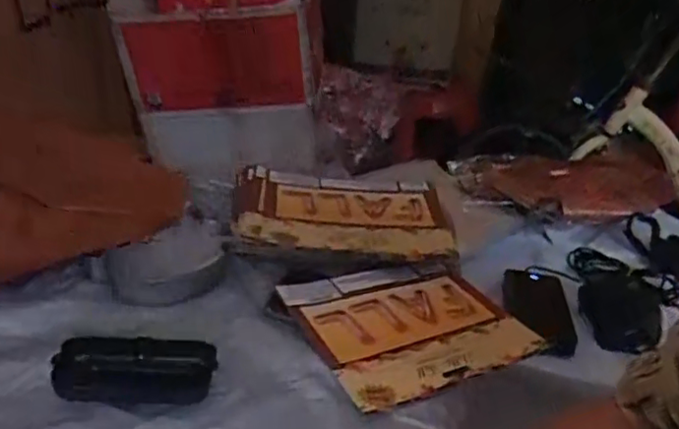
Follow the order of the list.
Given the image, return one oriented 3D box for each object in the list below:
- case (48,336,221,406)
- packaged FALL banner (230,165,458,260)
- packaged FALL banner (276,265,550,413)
[{"bbox_3d":[-0.149,0.113,0.450,0.109,0.024,0.050,3,27,-8],"label":"case"},{"bbox_3d":[-0.001,-0.001,0.675,0.224,0.034,0.158,2,28,-9],"label":"packaged FALL banner"},{"bbox_3d":[0.061,0.094,0.548,0.185,0.014,0.154,-9,31,-28],"label":"packaged FALL banner"}]

